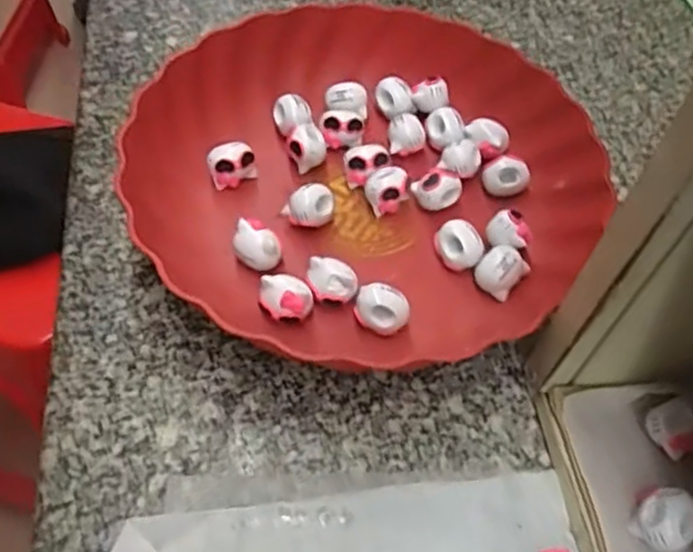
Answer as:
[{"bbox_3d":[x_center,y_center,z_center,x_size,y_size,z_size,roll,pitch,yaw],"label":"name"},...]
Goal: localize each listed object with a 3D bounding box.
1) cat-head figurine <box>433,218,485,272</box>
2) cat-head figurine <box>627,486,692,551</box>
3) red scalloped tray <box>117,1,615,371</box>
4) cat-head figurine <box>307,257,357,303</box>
[{"bbox_3d":[0.058,-0.015,0.354,0.025,0.022,0.018,28,57,14],"label":"cat-head figurine"},{"bbox_3d":[0.123,0.094,0.264,0.022,0.018,0.022,-10,56,-12],"label":"cat-head figurine"},{"bbox_3d":[0.008,-0.055,0.367,0.235,0.047,0.237,33,58,17],"label":"red scalloped tray"},{"bbox_3d":[-0.007,0.005,0.336,0.024,0.022,0.017,10,55,2],"label":"cat-head figurine"}]

